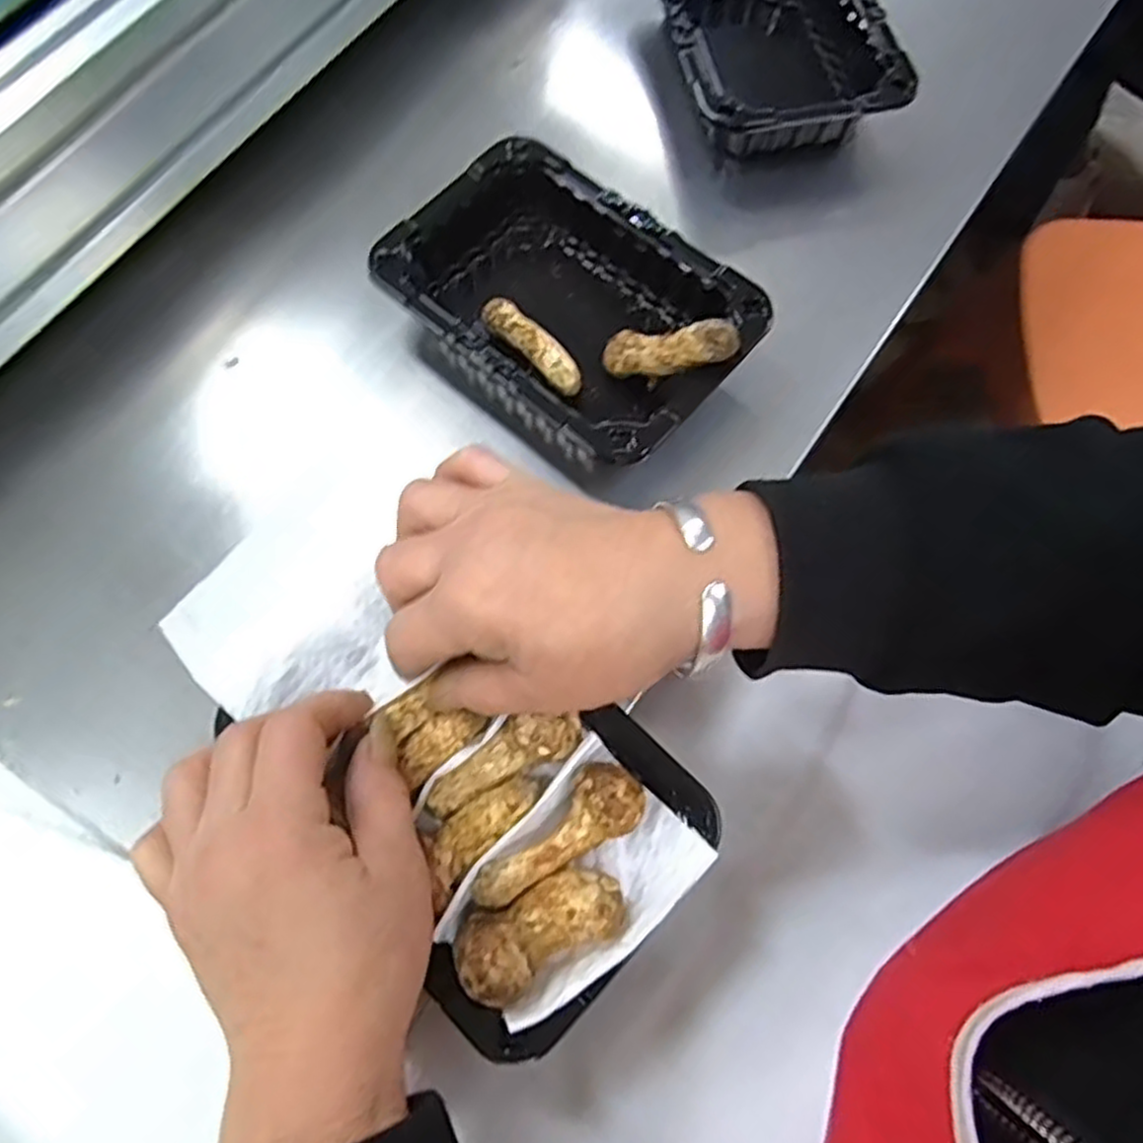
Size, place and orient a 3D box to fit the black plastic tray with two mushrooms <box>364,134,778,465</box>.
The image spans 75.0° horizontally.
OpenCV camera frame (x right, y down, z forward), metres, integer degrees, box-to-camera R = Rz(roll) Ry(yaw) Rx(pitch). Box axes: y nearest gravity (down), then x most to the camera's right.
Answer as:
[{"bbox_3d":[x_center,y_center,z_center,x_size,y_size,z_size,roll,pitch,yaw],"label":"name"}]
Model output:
[{"bbox_3d":[-0.004,-0.142,0.399,0.184,0.056,0.125,39,76,14],"label":"black plastic tray with two mushrooms"}]

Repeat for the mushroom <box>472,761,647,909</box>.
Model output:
[{"bbox_3d":[-0.005,0.103,0.289,0.072,0.022,0.027,-34,75,-10],"label":"mushroom"}]

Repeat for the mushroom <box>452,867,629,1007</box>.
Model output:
[{"bbox_3d":[-0.011,0.133,0.277,0.064,0.023,0.030,-25,73,-8],"label":"mushroom"}]

